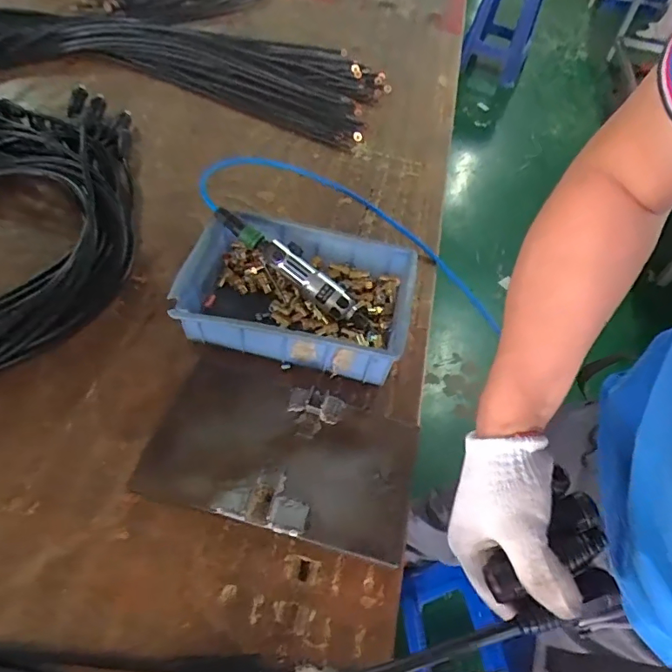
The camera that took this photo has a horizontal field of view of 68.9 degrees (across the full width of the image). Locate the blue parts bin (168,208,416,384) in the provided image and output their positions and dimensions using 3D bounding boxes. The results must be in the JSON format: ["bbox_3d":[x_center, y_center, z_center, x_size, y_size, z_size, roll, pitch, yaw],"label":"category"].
[{"bbox_3d":[-0.047,-0.059,0.679,0.293,0.083,0.207,10,52,2],"label":"blue parts bin"}]

